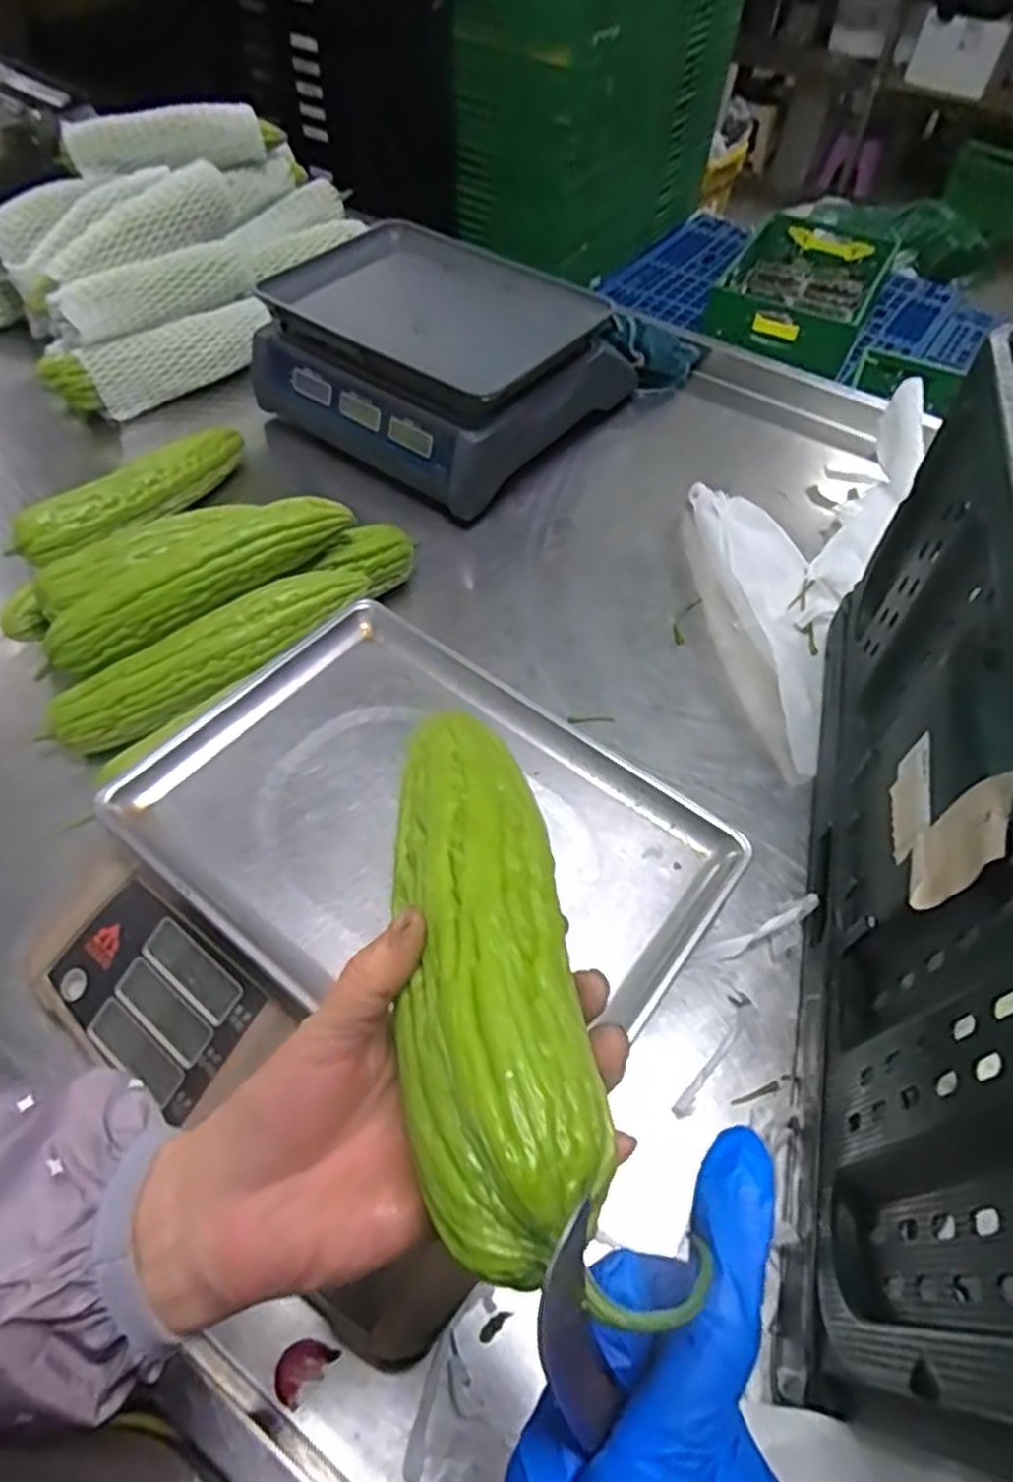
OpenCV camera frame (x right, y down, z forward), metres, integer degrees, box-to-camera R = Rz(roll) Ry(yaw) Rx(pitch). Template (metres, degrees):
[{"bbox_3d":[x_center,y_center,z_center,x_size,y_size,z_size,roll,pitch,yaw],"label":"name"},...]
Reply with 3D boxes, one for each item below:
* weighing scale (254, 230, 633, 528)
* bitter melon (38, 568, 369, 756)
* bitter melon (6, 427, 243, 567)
[{"bbox_3d":[-0.077,-0.450,0.896,0.331,0.129,0.331,34,60,20],"label":"weighing scale"},{"bbox_3d":[-0.242,-0.075,0.637,0.285,0.059,0.065,-30,61,-21],"label":"bitter melon"},{"bbox_3d":[-0.376,-0.256,0.784,0.062,0.048,0.255,33,60,19],"label":"bitter melon"}]

